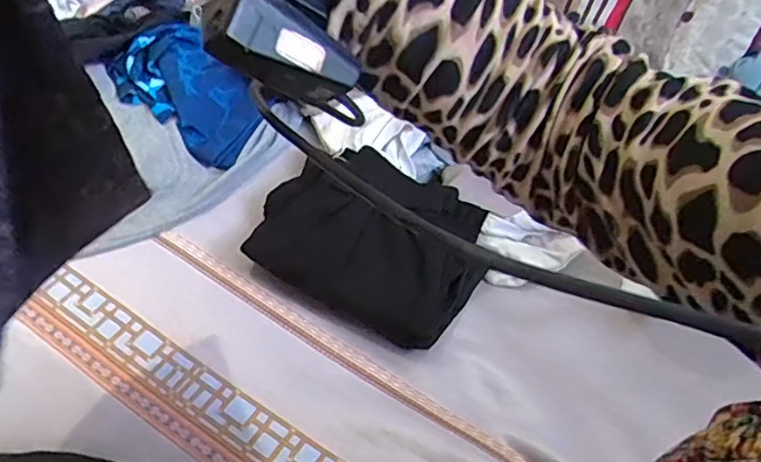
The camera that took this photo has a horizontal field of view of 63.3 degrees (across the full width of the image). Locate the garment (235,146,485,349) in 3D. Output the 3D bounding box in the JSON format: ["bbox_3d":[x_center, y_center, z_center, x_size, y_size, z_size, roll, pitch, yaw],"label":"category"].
[{"bbox_3d":[-0.013,0.003,0.775,0.280,0.076,0.216,30,55,17],"label":"garment"}]

